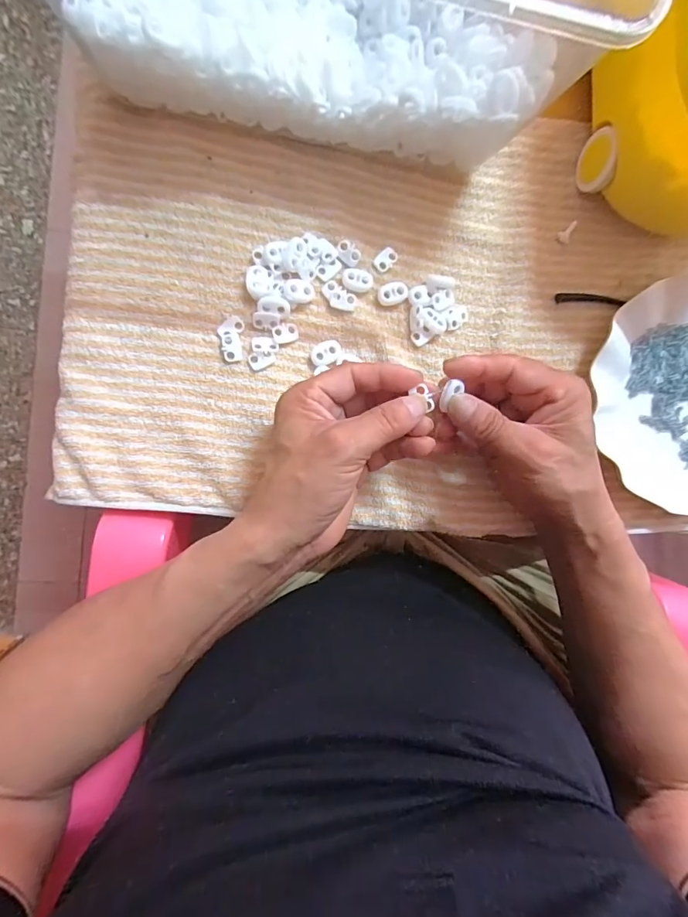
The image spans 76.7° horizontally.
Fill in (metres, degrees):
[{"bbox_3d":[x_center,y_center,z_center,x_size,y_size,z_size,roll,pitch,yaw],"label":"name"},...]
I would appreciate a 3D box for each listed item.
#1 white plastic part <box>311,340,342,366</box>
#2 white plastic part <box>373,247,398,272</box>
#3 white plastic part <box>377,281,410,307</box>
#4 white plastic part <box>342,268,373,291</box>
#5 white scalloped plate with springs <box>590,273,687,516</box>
[{"bbox_3d":[-0.013,-0.076,0.312,0.023,0.005,0.015,-24,95,-7],"label":"white plastic part"},{"bbox_3d":[0.031,-0.145,0.317,0.018,0.004,0.012,-44,97,-5],"label":"white plastic part"},{"bbox_3d":[0.036,-0.120,0.317,0.023,0.006,0.015,-18,94,-8],"label":"white plastic part"},{"bbox_3d":[0.010,-0.128,0.312,0.022,0.004,0.016,11,89,-9],"label":"white plastic part"},{"bbox_3d":[0.290,-0.051,0.350,0.164,0.022,0.178,0,91,-9],"label":"white scalloped plate with springs"}]

